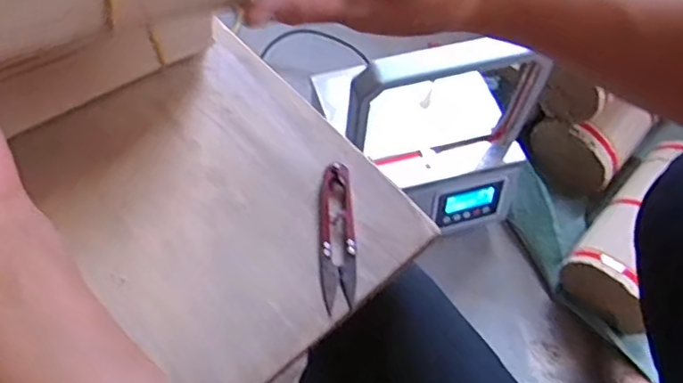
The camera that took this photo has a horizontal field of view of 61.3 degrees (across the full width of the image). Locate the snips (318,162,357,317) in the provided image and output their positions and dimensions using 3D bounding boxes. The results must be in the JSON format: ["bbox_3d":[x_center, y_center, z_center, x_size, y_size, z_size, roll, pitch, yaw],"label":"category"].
[{"bbox_3d":[-0.003,0.028,0.383,0.023,0.011,0.099,-1,61,-3],"label":"snips"}]

